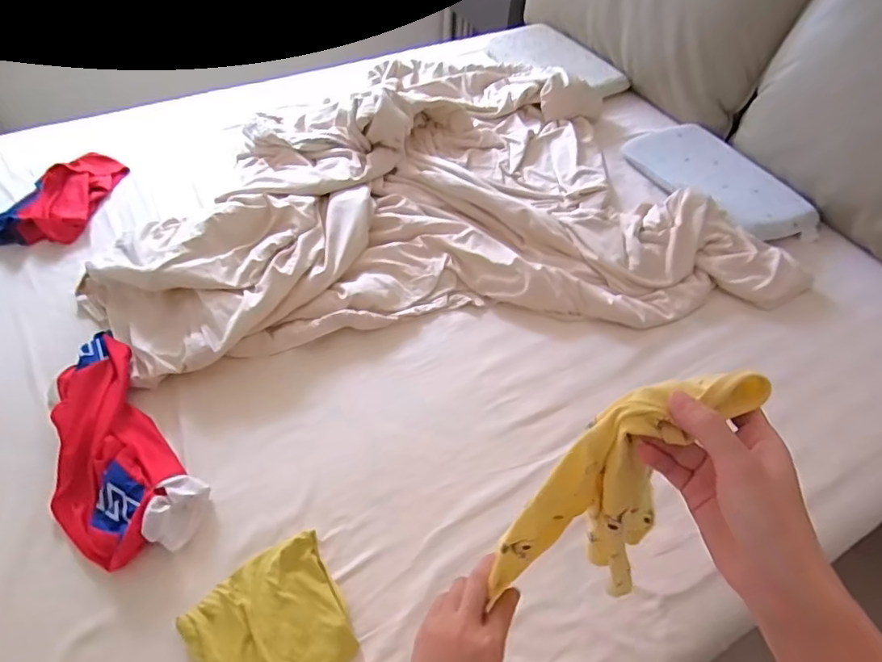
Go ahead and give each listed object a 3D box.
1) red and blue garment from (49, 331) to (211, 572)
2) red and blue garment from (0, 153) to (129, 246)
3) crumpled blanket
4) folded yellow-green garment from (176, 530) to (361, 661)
[{"bbox_3d":[-0.547,0.188,0.848,0.189,0.063,0.418,-33,61,-24],"label":"red and blue garment"},{"bbox_3d":[-0.897,-0.322,1.235,0.182,0.046,0.329,8,53,3],"label":"red and blue garment"},{"bbox_3d":[-0.043,-0.413,1.284,1.371,0.110,1.012,-8,54,-8],"label":"crumpled blanket"},{"bbox_3d":[-0.226,0.407,0.711,0.190,0.047,0.197,-28,59,-22],"label":"folded yellow-green garment"}]

